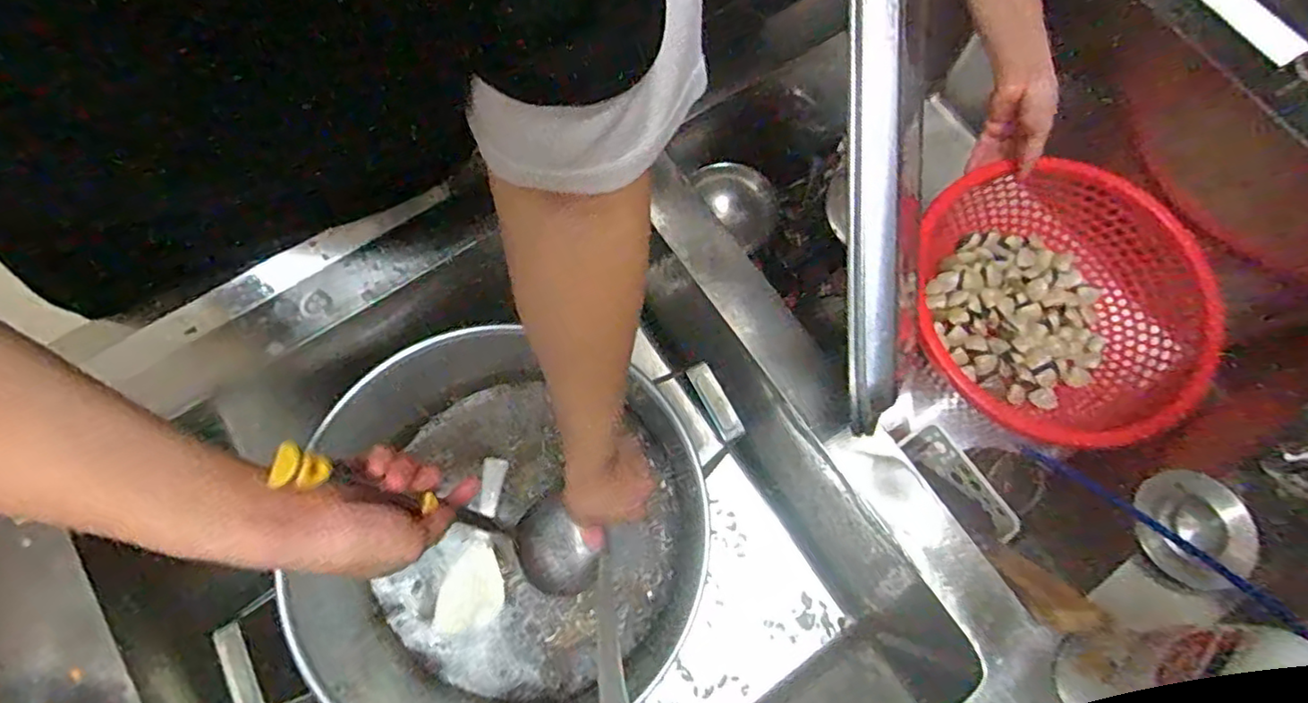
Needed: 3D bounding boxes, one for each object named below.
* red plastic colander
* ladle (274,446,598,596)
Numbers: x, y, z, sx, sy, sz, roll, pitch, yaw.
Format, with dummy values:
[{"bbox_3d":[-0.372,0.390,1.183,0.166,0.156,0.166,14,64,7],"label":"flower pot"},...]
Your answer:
[{"bbox_3d":[0.506,-0.038,0.762,0.294,0.112,0.345,16,73,3],"label":"red plastic colander"},{"bbox_3d":[-0.134,0.124,0.475,0.068,0.336,0.072,17,72,27],"label":"ladle"}]

